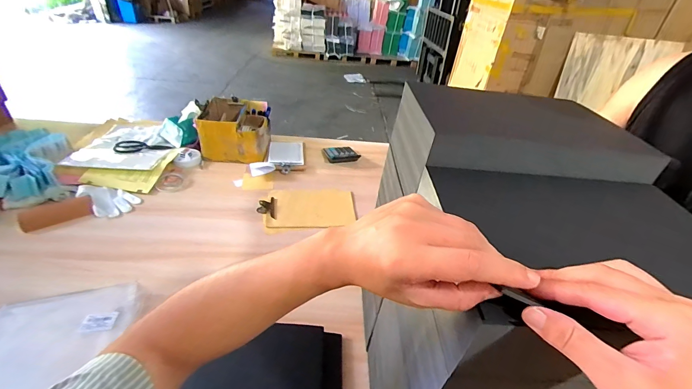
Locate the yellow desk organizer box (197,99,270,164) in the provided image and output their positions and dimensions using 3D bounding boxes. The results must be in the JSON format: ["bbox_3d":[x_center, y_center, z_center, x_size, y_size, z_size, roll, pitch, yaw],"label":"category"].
[{"bbox_3d":[-0.405,-0.247,1.222,0.229,0.149,0.253,1,36,-7],"label":"yellow desk organizer box"}]

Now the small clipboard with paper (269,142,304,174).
[{"bbox_3d":[-0.217,-0.153,1.193,0.123,0.020,0.221,0,36,-9],"label":"small clipboard with paper"}]

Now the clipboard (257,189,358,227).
[{"bbox_3d":[-0.112,0.038,0.988,0.278,0.023,0.156,-1,36,-10],"label":"clipboard"}]

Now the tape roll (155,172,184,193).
[{"bbox_3d":[-0.554,-0.042,1.021,0.083,0.016,0.082,4,36,-3],"label":"tape roll"}]

